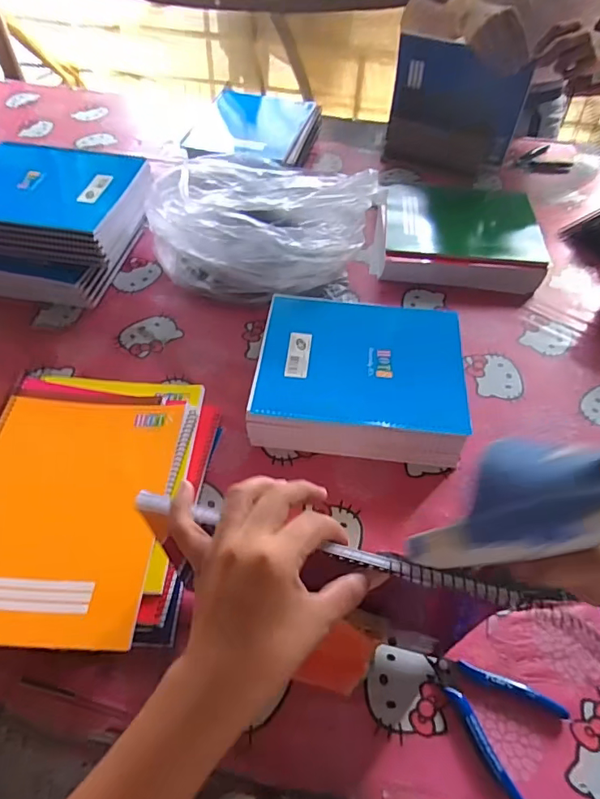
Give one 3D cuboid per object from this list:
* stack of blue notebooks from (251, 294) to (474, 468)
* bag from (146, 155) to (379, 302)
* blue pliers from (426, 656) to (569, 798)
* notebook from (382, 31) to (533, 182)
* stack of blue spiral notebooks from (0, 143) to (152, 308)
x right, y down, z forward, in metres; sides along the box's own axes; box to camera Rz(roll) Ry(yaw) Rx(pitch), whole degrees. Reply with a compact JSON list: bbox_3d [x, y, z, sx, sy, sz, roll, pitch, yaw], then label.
[{"bbox_3d":[0.073,-0.024,0.616,0.247,0.069,0.223,7,52,4],"label":"stack of blue notebooks"},{"bbox_3d":[-0.056,-0.269,0.755,0.331,0.145,0.223,-1,52,-2],"label":"bag"},{"bbox_3d":[0.164,0.267,0.427,0.110,0.010,0.088,36,60,24],"label":"blue pliers"},{"bbox_3d":[0.298,-0.563,0.961,0.247,0.222,0.013,24,52,18],"label":"notebook"},{"bbox_3d":[-0.377,-0.274,0.760,0.260,0.121,0.242,12,53,7],"label":"stack of blue spiral notebooks"}]

